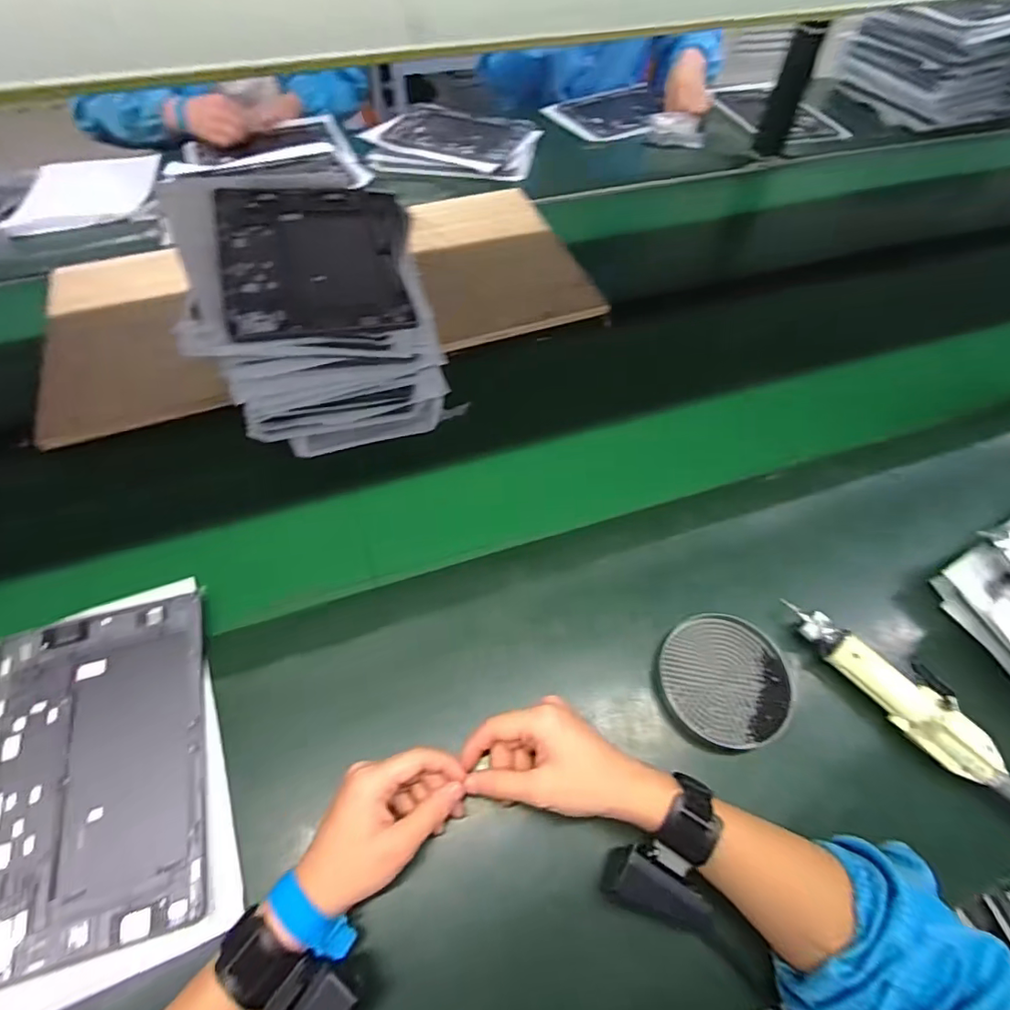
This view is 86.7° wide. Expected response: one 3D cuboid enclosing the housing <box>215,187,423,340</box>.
[{"bbox_3d":[-0.192,-0.261,0.554,0.183,0.014,0.252,-10,58,-18],"label":"housing"}]

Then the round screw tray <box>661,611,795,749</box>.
[{"bbox_3d":[0.197,0.154,0.480,0.110,0.012,0.110,1,58,-2],"label":"round screw tray"}]

